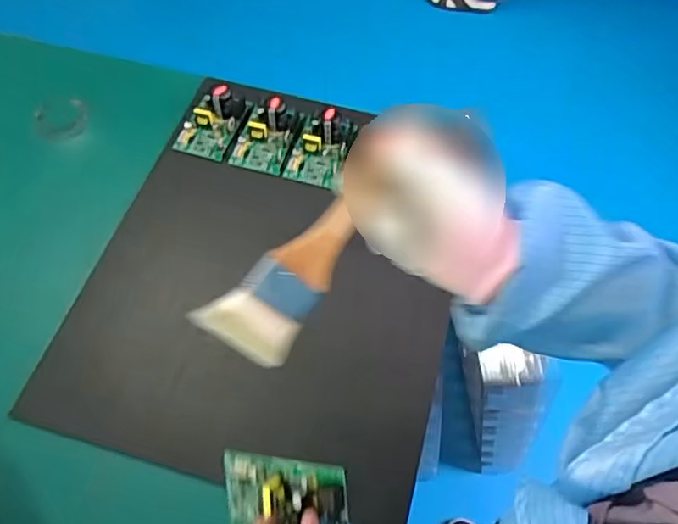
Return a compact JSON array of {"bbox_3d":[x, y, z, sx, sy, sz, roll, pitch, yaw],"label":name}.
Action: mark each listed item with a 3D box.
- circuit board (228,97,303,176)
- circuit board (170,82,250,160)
[{"bbox_3d":[-0.098,-0.171,0.756,0.078,0.042,0.108,17,78,6],"label":"circuit board"},{"bbox_3d":[-0.167,-0.185,0.766,0.069,0.031,0.100,24,82,8],"label":"circuit board"}]

